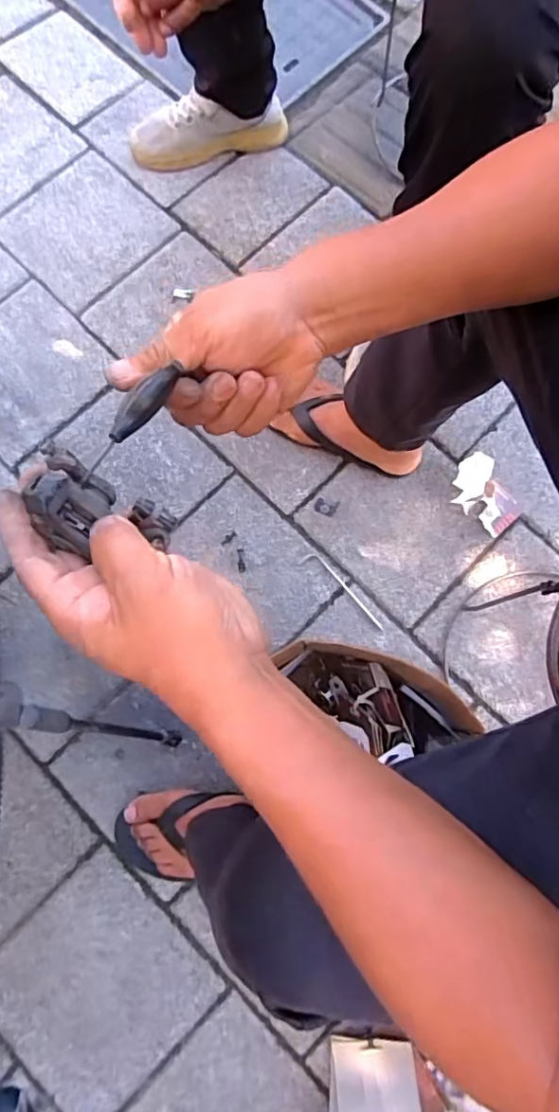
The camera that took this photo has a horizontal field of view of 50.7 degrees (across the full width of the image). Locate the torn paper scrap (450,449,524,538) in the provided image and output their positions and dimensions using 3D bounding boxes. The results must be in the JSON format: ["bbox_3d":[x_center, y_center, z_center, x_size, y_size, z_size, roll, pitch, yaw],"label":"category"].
[{"bbox_3d":[0.320,-0.096,0.911,0.078,0.037,0.118,-42,81,-10],"label":"torn paper scrap"}]

